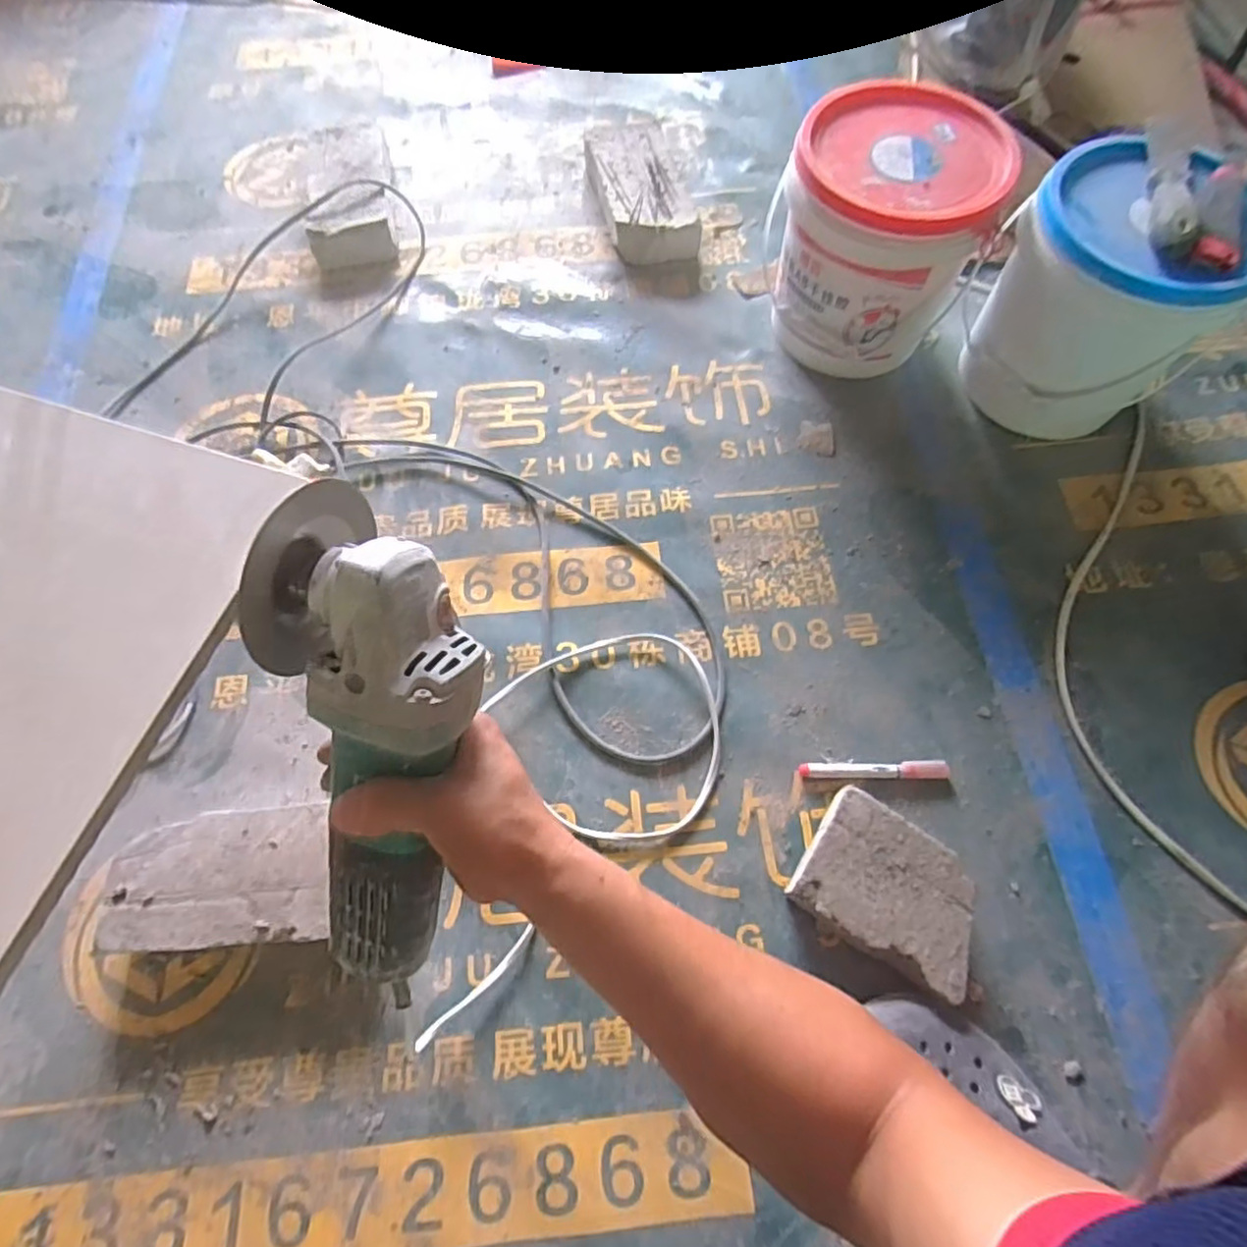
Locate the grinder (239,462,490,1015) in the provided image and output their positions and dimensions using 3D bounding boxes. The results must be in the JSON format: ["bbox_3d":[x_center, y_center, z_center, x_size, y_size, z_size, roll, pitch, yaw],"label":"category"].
[{"bbox_3d":[-0.121,0.068,0.339,0.091,0.106,0.263,3,110,1],"label":"grinder"}]

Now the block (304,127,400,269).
[{"bbox_3d":[-0.363,-0.572,0.883,0.110,0.049,0.228,-7,67,-3],"label":"block"}]

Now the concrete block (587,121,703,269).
[{"bbox_3d":[0.023,-0.577,0.879,0.116,0.051,0.246,-12,68,-5],"label":"concrete block"}]

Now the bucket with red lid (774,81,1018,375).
[{"bbox_3d":[0.274,-0.407,0.719,0.188,0.210,0.203,0,67,0],"label":"bucket with red lid"}]

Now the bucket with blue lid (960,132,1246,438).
[{"bbox_3d":[0.469,-0.322,0.661,0.191,0.208,0.175,0,67,0],"label":"bucket with blue lid"}]

